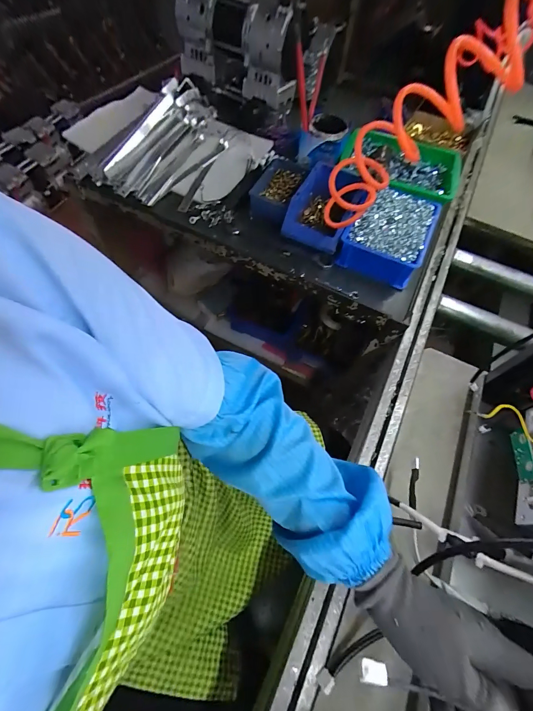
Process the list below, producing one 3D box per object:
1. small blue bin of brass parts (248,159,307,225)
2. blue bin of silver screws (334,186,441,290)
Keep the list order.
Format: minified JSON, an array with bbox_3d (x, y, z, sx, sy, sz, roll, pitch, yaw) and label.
[{"bbox_3d":[0.027,-0.361,0.699,0.097,0.059,0.189,18,62,6],"label":"small blue bin of brass parts"},{"bbox_3d":[0.240,-0.236,0.638,0.146,0.089,0.184,24,63,10],"label":"blue bin of silver screws"}]

